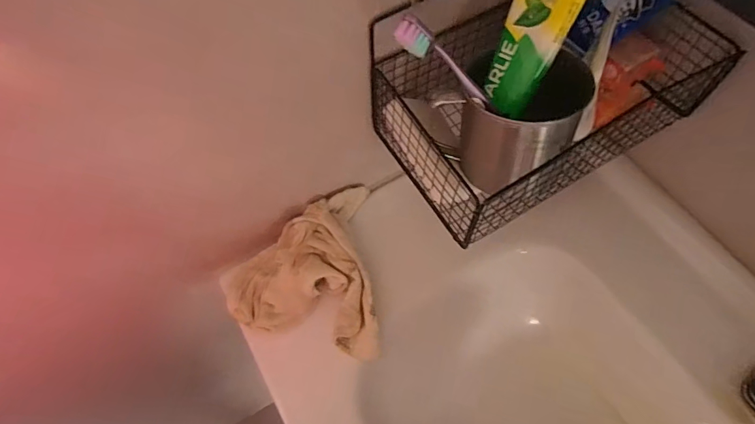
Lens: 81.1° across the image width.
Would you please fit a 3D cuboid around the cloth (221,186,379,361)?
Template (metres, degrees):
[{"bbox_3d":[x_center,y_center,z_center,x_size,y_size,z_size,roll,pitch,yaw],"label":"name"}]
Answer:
[{"bbox_3d":[-0.084,0.056,0.463,0.162,0.050,0.180,-2,63,1],"label":"cloth"}]

